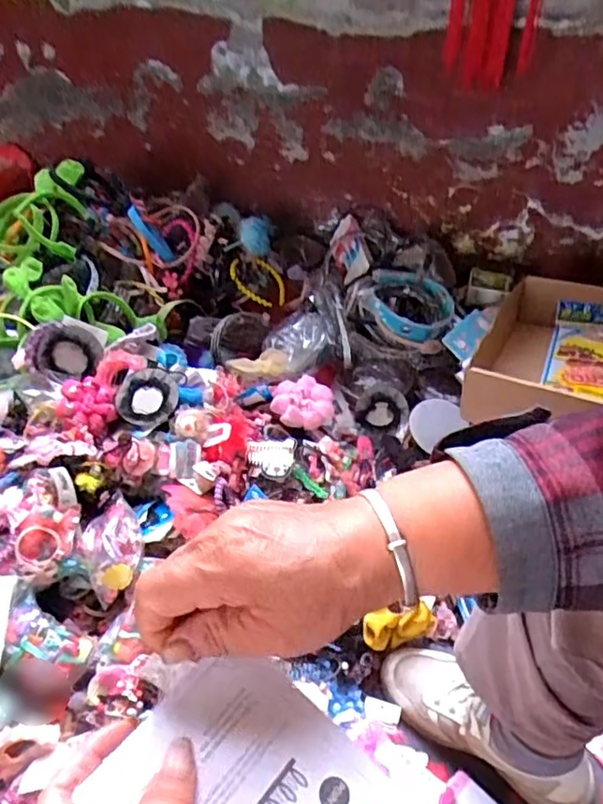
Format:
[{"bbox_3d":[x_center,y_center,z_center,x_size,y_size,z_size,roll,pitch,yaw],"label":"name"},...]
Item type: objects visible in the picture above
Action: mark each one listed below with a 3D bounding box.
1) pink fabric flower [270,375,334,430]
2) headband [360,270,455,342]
[{"bbox_3d":[0.002,0.000,0.956,0.098,0.036,0.079,5,46,10],"label":"pink fabric flower"},{"bbox_3d":[0.182,-0.169,1.032,0.162,0.061,0.136,5,46,10],"label":"headband"}]

